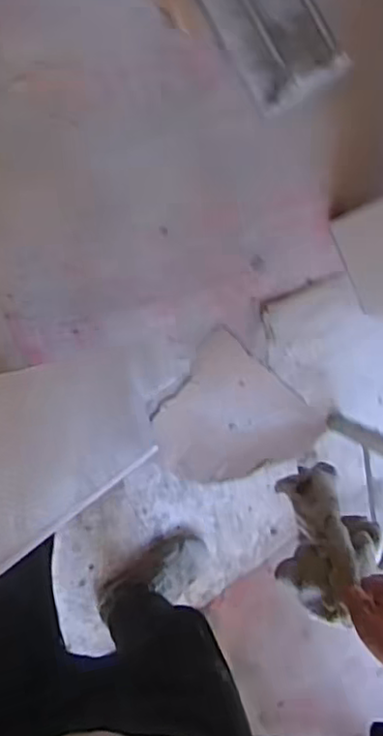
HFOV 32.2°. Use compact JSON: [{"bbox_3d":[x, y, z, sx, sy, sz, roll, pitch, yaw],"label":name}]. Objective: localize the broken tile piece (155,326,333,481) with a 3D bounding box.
[{"bbox_3d":[0.088,0.122,1.390,0.308,0.017,0.279,41,87,-7],"label":"broken tile piece"}]

